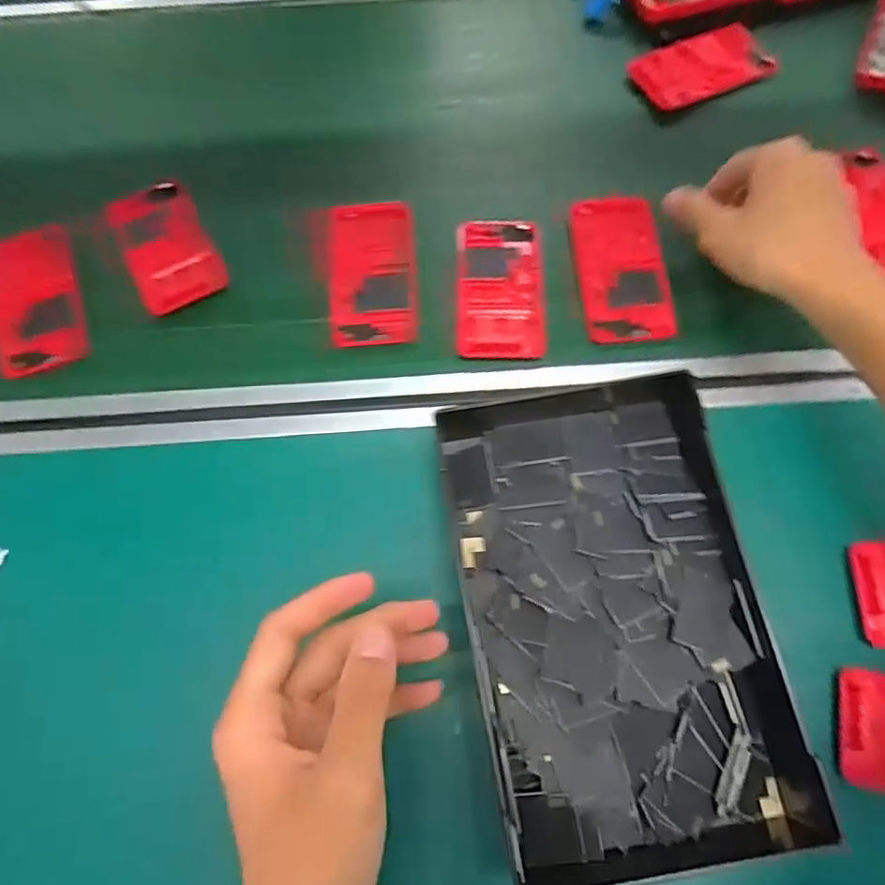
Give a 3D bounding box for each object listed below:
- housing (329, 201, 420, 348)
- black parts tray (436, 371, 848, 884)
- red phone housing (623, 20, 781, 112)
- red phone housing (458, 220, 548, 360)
[{"bbox_3d":[-0.052,-0.128,0.468,0.065,0.006,0.122,-5,68,0],"label":"housing"},{"bbox_3d":[0.097,0.095,0.364,0.173,0.037,0.281,-9,68,-1],"label":"black parts tray"},{"bbox_3d":[0.222,-0.328,0.541,0.119,0.015,0.065,-20,74,-8],"label":"red phone housing"},{"bbox_3d":[0.043,-0.116,0.460,0.063,0.008,0.119,0,68,2],"label":"red phone housing"}]

